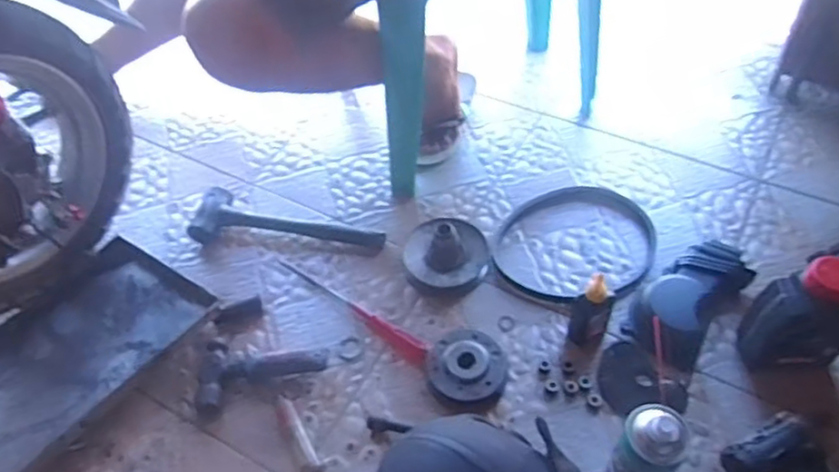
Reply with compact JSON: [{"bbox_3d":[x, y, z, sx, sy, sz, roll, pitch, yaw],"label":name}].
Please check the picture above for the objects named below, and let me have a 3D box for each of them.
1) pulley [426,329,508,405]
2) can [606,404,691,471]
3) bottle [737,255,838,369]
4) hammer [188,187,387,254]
[{"bbox_3d":[0.066,0.186,0.945,0.106,0.040,0.103,-3,52,4],"label":"pulley"},{"bbox_3d":[0.249,0.259,0.750,0.062,0.220,0.053,23,57,21],"label":"can"},{"bbox_3d":[0.506,0.114,0.870,0.135,0.193,0.073,11,54,14],"label":"bottle"},{"bbox_3d":[-0.221,-0.020,1.134,0.332,0.049,0.095,5,52,9],"label":"hammer"}]

